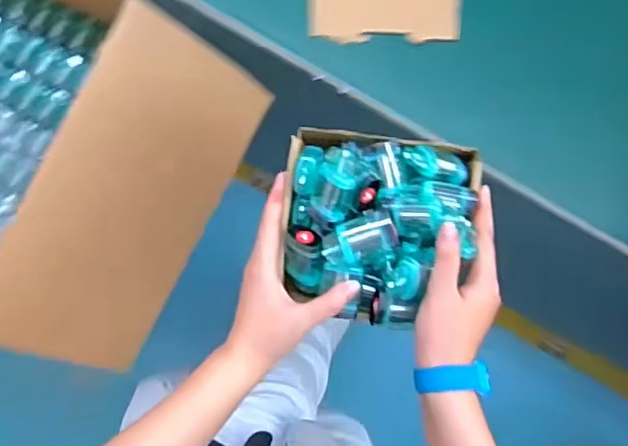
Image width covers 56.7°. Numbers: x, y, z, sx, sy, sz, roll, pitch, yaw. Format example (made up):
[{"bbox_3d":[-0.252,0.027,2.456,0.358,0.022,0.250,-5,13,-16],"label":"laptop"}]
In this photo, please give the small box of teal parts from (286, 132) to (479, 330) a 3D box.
[{"bbox_3d":[0.051,0.004,0.470,0.150,0.064,0.149,8,93,1],"label":"small box of teal parts"}]

